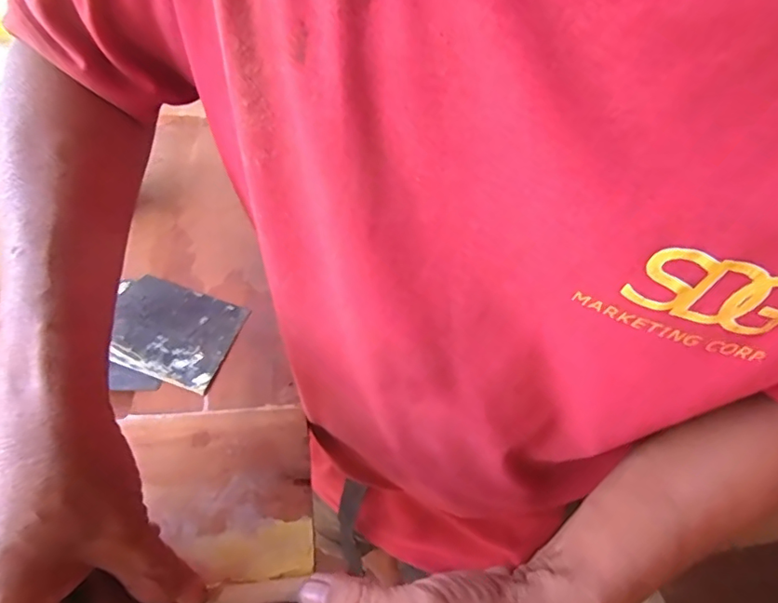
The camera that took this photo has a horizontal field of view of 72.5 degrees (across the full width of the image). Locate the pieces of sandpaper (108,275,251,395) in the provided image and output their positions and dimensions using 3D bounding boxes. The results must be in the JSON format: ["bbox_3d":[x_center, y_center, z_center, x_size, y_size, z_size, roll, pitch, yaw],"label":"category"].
[{"bbox_3d":[-0.175,0.021,0.424,0.108,0.004,0.089,17,46,9],"label":"pieces of sandpaper"}]

